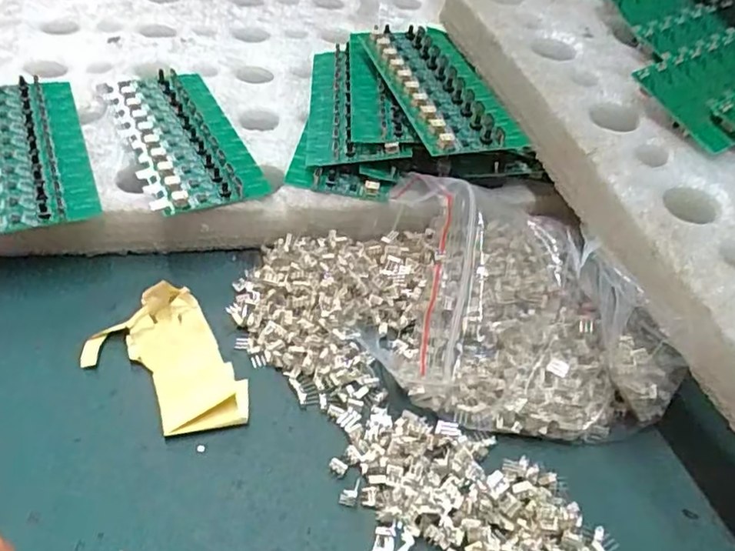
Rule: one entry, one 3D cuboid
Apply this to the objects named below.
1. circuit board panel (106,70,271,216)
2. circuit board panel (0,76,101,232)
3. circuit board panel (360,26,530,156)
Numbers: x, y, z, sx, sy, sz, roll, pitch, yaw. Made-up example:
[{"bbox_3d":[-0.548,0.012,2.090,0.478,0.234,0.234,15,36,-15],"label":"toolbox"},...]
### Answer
[{"bbox_3d":[-0.114,-0.088,0.376,0.064,0.007,0.137,-18,51,-23],"label":"circuit board panel"},{"bbox_3d":[-0.196,-0.075,0.351,0.060,0.009,0.135,-15,50,-20],"label":"circuit board panel"},{"bbox_3d":[0.043,-0.122,0.390,0.059,0.010,0.143,-9,48,-15],"label":"circuit board panel"}]

